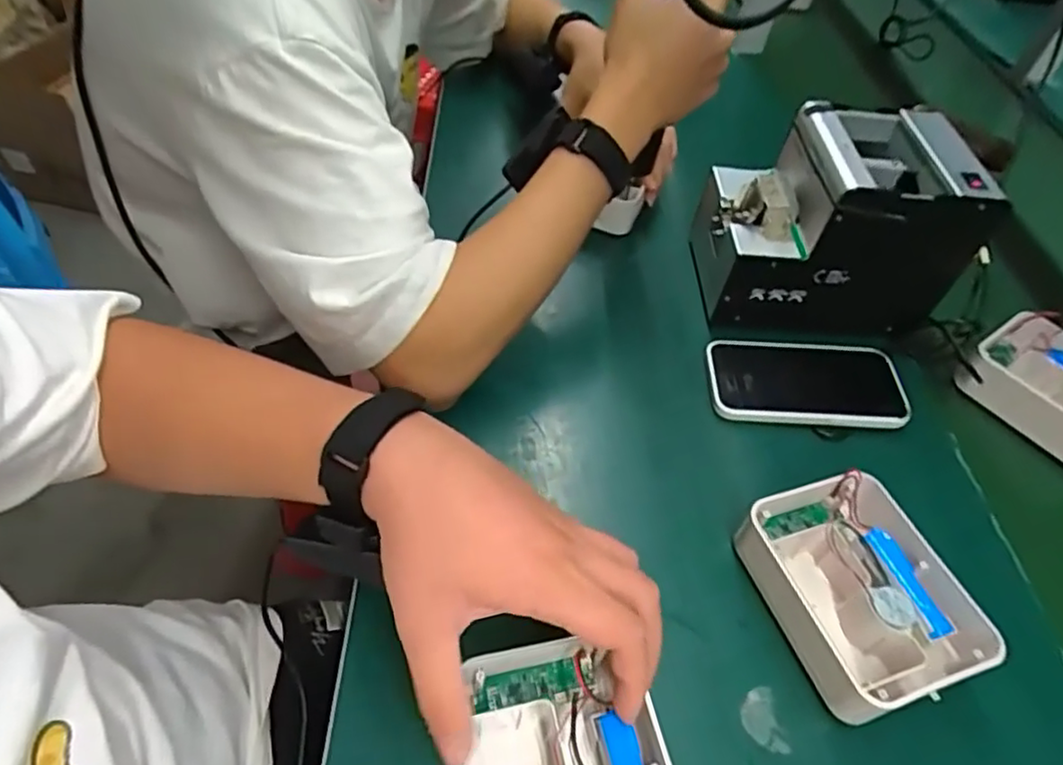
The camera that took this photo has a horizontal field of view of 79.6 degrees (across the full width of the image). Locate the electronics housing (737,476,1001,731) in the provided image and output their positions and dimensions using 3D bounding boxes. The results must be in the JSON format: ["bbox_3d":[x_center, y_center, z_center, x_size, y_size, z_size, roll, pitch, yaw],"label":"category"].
[{"bbox_3d":[0.195,0.126,0.388,0.107,0.042,0.128,-15,53,-17],"label":"electronics housing"}]

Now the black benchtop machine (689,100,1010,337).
[{"bbox_3d":[0.248,-0.134,0.542,0.185,0.154,0.122,4,50,-2],"label":"black benchtop machine"}]

